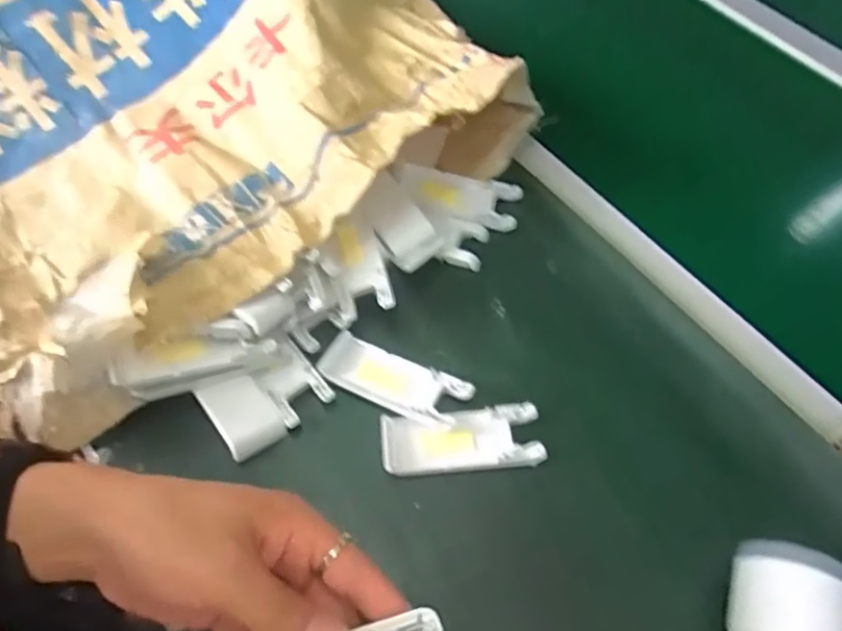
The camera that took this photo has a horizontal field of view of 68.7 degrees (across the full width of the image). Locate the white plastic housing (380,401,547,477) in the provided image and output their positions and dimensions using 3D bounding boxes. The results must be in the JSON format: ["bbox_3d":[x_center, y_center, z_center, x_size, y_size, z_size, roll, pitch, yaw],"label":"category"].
[{"bbox_3d":[0.027,0.083,0.409,0.104,0.010,0.041,-4,60,-6],"label":"white plastic housing"}]

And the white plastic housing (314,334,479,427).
[{"bbox_3d":[-0.019,0.044,0.430,0.104,0.012,0.038,24,61,10],"label":"white plastic housing"}]

